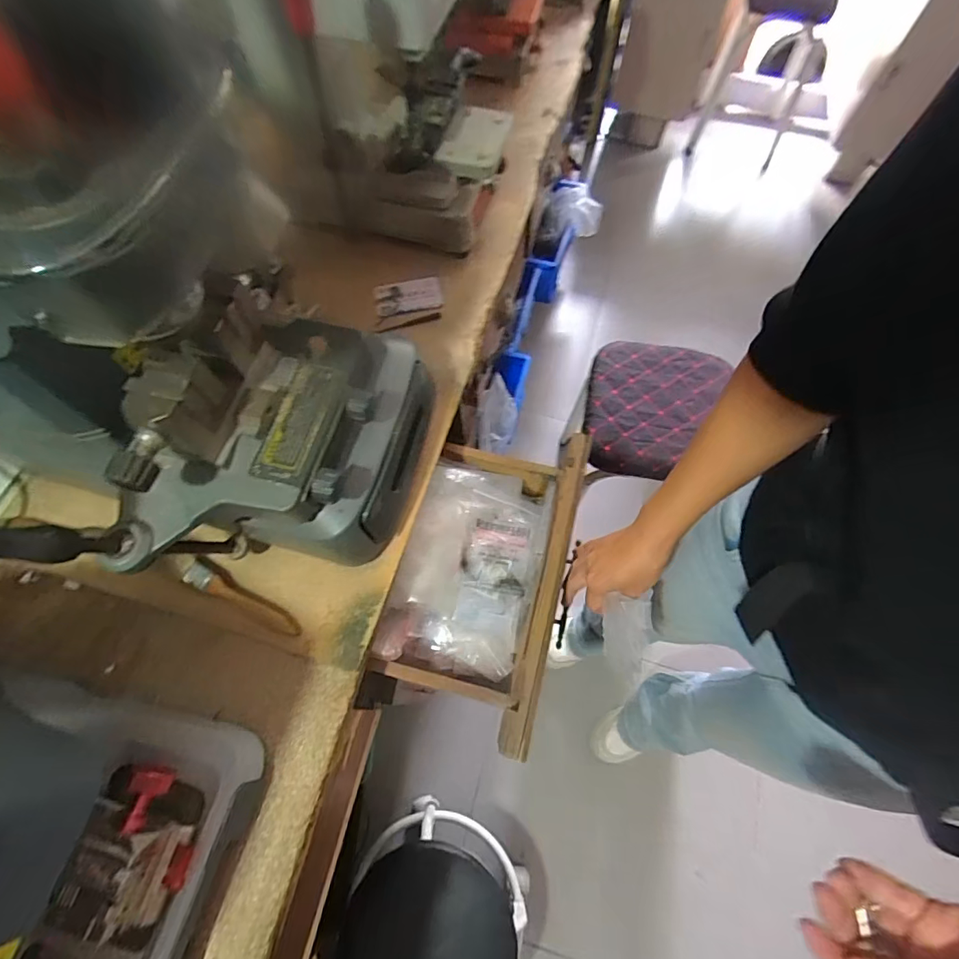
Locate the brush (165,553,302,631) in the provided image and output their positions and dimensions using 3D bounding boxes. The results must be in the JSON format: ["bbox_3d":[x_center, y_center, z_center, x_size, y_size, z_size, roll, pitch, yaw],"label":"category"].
[{"bbox_3d":[-0.244,0.111,0.473,0.152,0.018,0.022,26,70,11],"label":"brush"}]

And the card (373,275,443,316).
[{"bbox_3d":[-0.093,-0.238,0.627,0.086,0.005,0.052,-11,71,-4],"label":"card"}]

